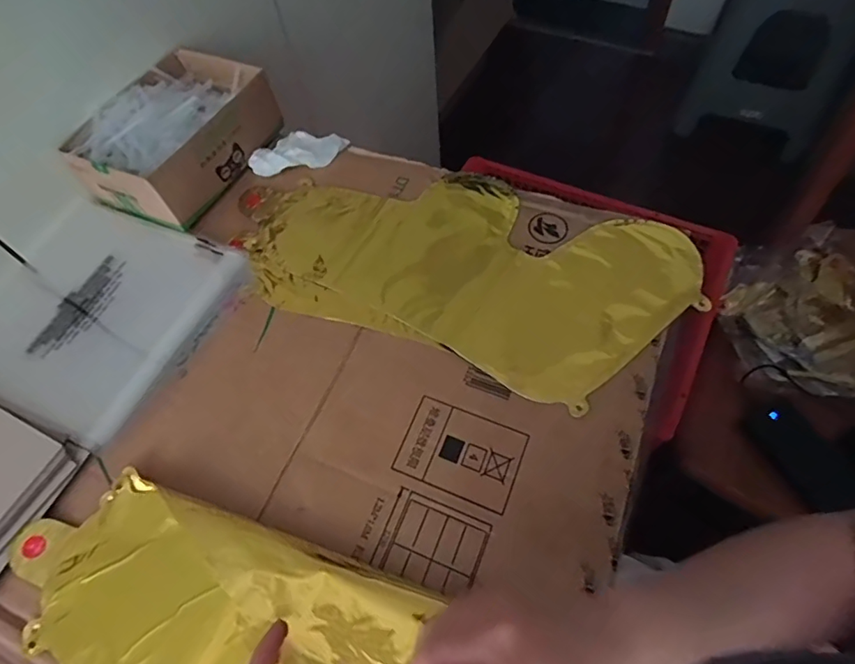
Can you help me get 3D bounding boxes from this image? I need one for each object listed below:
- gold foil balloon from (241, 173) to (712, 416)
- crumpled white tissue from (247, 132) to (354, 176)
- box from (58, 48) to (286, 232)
[{"bbox_3d":[0.024,-0.070,0.484,0.402,0.013,0.201,19,63,15],"label":"gold foil balloon"},{"bbox_3d":[-0.139,-0.196,0.564,0.102,0.018,0.044,-13,59,-3],"label":"crumpled white tissue"},{"bbox_3d":[-0.257,-0.206,0.547,0.131,0.074,0.182,20,63,15],"label":"box"}]

